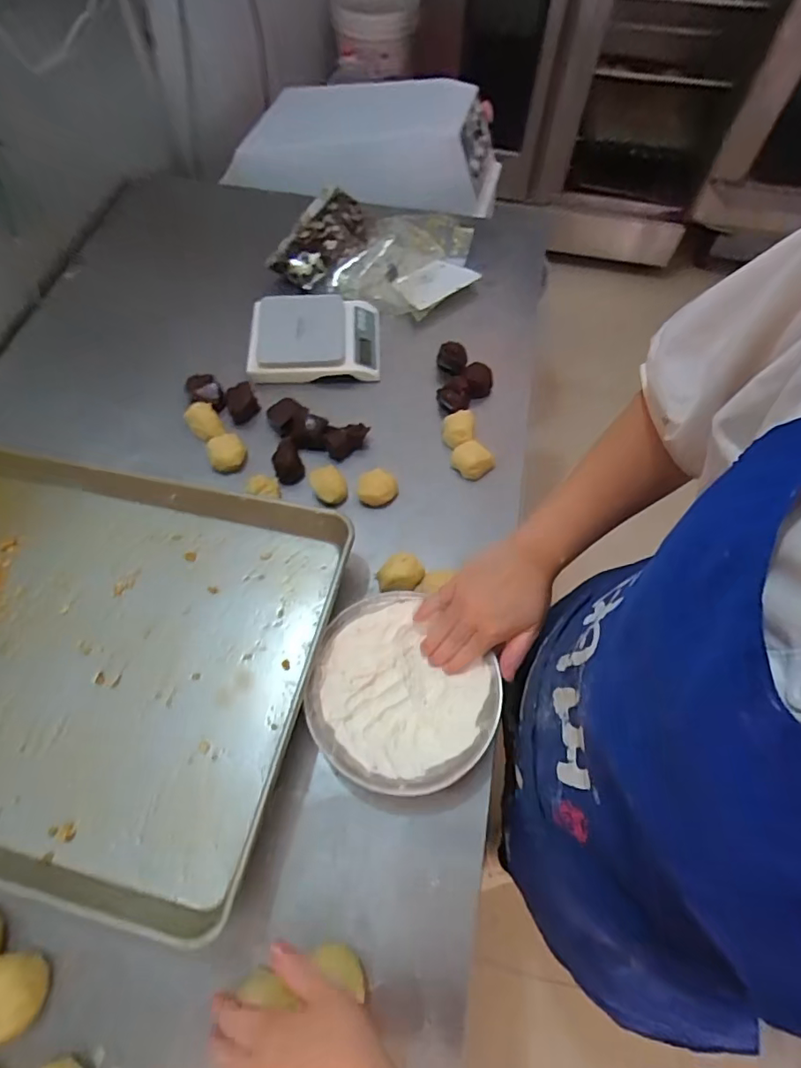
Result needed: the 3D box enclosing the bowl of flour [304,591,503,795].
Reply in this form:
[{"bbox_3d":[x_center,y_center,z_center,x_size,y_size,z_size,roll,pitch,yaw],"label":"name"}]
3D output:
[{"bbox_3d":[-0.005,0.164,0.533,0.183,0.045,0.168,-1,61,1],"label":"bowl of flour"}]

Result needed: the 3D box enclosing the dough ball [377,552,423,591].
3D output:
[{"bbox_3d":[0.001,0.046,0.619,0.052,0.035,0.052,-1,61,1],"label":"dough ball"}]

